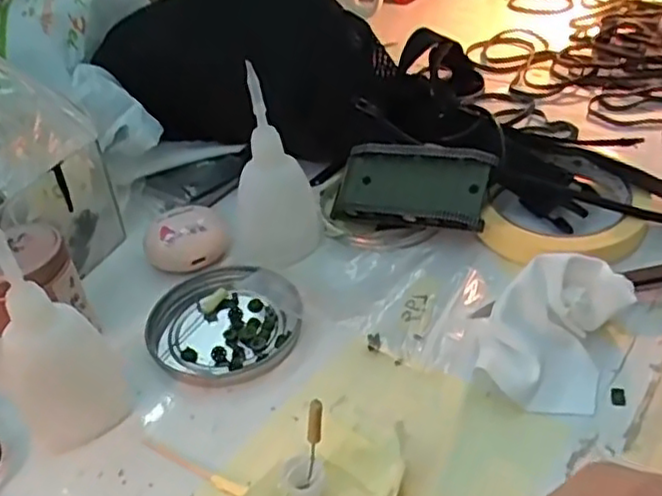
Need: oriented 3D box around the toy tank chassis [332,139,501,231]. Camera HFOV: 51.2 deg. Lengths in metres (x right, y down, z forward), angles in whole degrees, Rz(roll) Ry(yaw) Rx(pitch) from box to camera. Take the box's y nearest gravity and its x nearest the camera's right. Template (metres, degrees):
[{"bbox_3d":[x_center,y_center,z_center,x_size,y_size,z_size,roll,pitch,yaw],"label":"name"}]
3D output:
[{"bbox_3d":[0.045,-0.036,0.398,0.092,0.015,0.046,10,83,30],"label":"toy tank chassis"}]

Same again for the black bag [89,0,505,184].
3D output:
[{"bbox_3d":[-0.018,-0.122,0.472,0.263,0.098,0.105,6,40,17],"label":"black bag"}]

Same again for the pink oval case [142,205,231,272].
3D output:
[{"bbox_3d":[-0.083,-0.006,0.404,0.041,0.018,0.044,27,50,36],"label":"pink oval case"}]

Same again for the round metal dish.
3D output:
[{"bbox_3d":[-0.054,0.040,0.358,0.077,0.011,0.072,-5,38,4],"label":"round metal dish"}]

